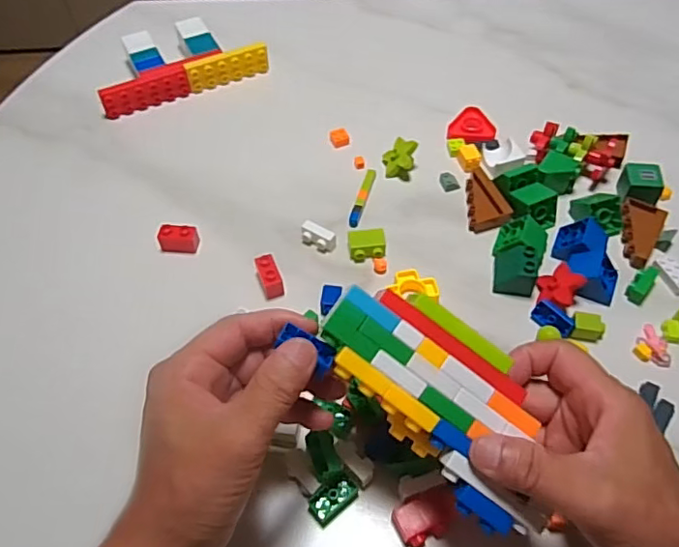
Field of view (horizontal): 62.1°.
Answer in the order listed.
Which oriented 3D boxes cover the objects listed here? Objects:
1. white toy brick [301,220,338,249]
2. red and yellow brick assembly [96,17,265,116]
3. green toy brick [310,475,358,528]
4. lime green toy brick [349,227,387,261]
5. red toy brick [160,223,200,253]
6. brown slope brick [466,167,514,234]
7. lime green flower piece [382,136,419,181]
[{"bbox_3d":[-0.019,-0.032,0.502,0.031,0.018,0.015,20,58,15],"label":"white toy brick"},{"bbox_3d":[-0.182,-0.244,0.646,0.185,0.032,0.096,-20,56,-12],"label":"red and yellow brick assembly"},{"bbox_3d":[-0.004,0.148,0.370,0.033,0.013,0.017,-36,61,-22],"label":"green toy brick"},{"bbox_3d":[0.025,-0.024,0.494,0.032,0.017,0.024,-6,54,-2],"label":"lime green toy brick"},{"bbox_3d":[-0.142,-0.031,0.500,0.033,0.022,0.015,3,55,4],"label":"red toy brick"},{"bbox_3d":[0.137,-0.069,0.525,0.035,0.017,0.069,0,54,2],"label":"brown slope brick"},{"bbox_3d":[0.058,-0.114,0.552,0.031,0.027,0.031,7,55,7],"label":"lime green flower piece"}]

